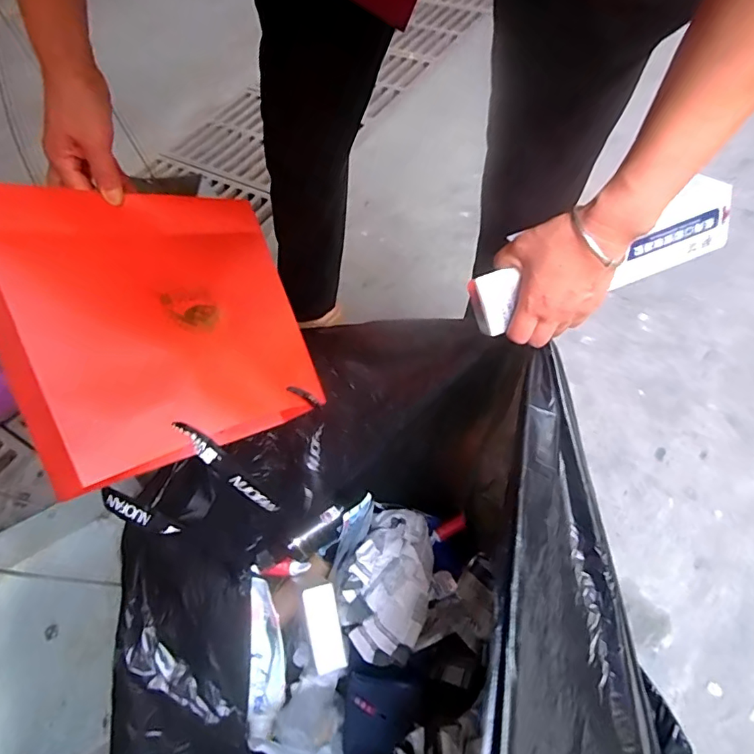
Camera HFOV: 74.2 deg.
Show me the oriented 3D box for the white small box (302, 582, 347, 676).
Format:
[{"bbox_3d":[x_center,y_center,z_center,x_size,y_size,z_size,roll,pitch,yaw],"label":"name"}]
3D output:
[{"bbox_3d":[-0.066,0.314,0.625,0.037,0.012,0.097,-12,71,-5],"label":"white small box"}]

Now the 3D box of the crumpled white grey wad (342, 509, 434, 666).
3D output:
[{"bbox_3d":[0.017,0.266,0.666,0.109,0.093,0.201,13,59,10],"label":"crumpled white grey wad"}]

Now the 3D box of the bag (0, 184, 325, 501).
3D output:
[{"bbox_3d":[-0.209,-0.053,0.480,0.270,0.077,0.255,-18,79,-46],"label":"bag"}]

